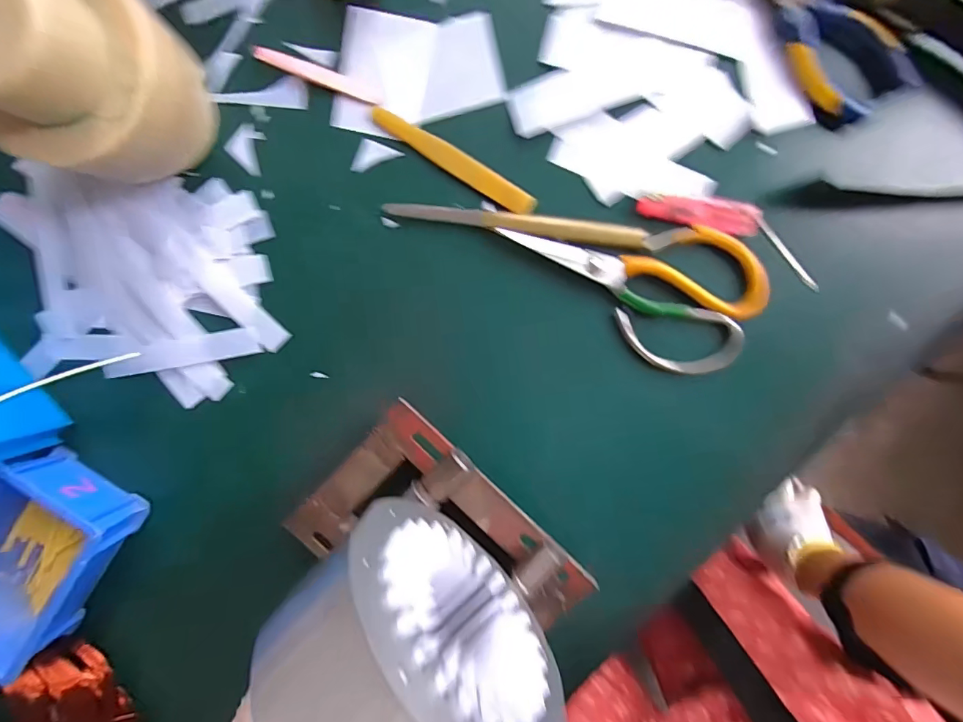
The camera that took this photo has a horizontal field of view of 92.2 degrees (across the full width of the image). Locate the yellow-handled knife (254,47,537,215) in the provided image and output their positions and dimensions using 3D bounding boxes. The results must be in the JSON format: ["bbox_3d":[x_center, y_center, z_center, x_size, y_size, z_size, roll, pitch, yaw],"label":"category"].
[{"bbox_3d":[-0.058,-0.168,0.330,0.219,0.005,0.020,31,97,0],"label":"yellow-handled knife"}]

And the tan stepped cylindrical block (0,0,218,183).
[{"bbox_3d":[-0.225,-0.163,0.274,0.079,0.133,0.096,1,96,4],"label":"tan stepped cylindrical block"}]

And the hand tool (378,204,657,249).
[{"bbox_3d":[0.025,-0.100,0.333,0.185,0.004,0.015,8,97,3],"label":"hand tool"}]

